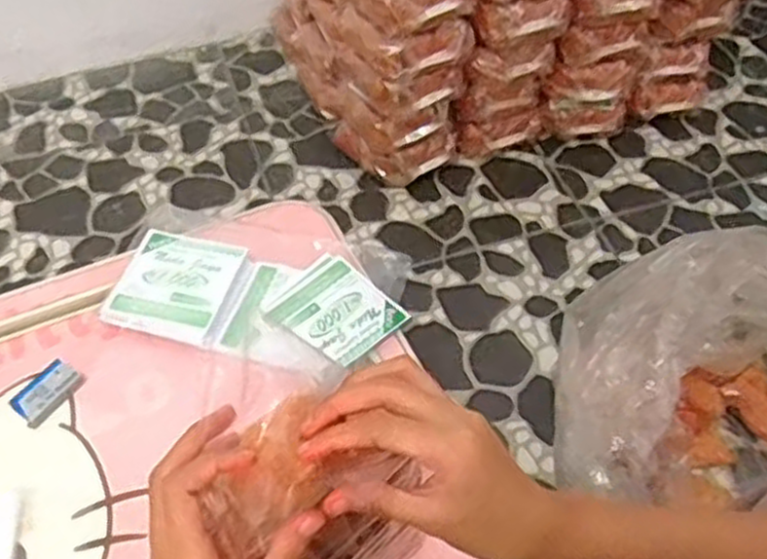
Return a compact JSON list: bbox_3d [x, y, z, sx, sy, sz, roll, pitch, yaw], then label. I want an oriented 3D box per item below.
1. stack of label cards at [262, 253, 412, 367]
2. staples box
[{"bbox_3d":[-0.041,0.026,0.651,0.080,0.010,0.096,-36,58,-26],"label":"stack of label cards"},{"bbox_3d":[-0.264,0.086,0.609,0.030,0.013,0.054,25,54,21],"label":"staples box"}]

